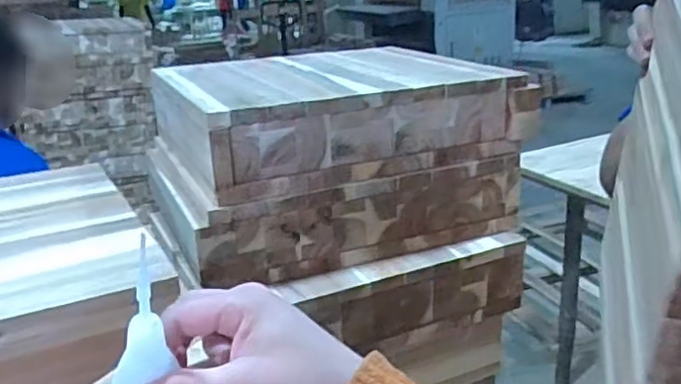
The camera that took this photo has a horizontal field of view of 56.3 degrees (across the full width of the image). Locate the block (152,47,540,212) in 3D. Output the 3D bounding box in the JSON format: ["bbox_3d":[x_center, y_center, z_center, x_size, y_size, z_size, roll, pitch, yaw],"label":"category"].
[{"bbox_3d":[-0.007,-0.106,0.835,0.409,0.105,0.300,-10,20,-20],"label":"block"}]

